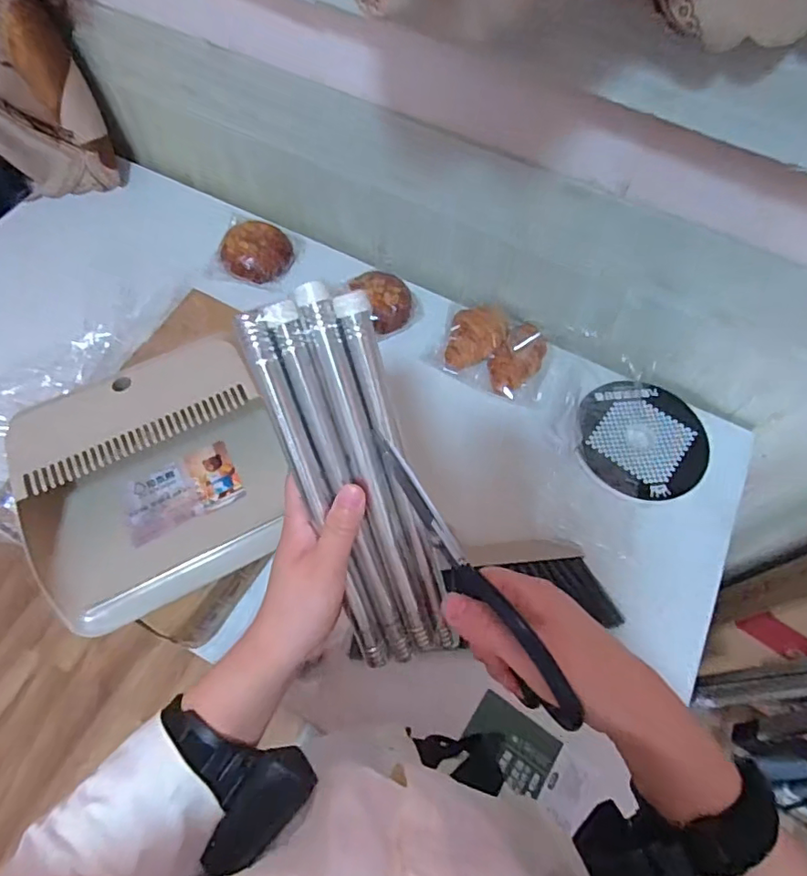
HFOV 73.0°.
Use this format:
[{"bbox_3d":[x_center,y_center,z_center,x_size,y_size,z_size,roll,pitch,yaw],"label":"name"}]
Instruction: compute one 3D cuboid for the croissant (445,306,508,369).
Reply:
[{"bbox_3d":[0.105,-0.142,0.790,0.078,0.057,0.098,15,64,5],"label":"croissant"}]

